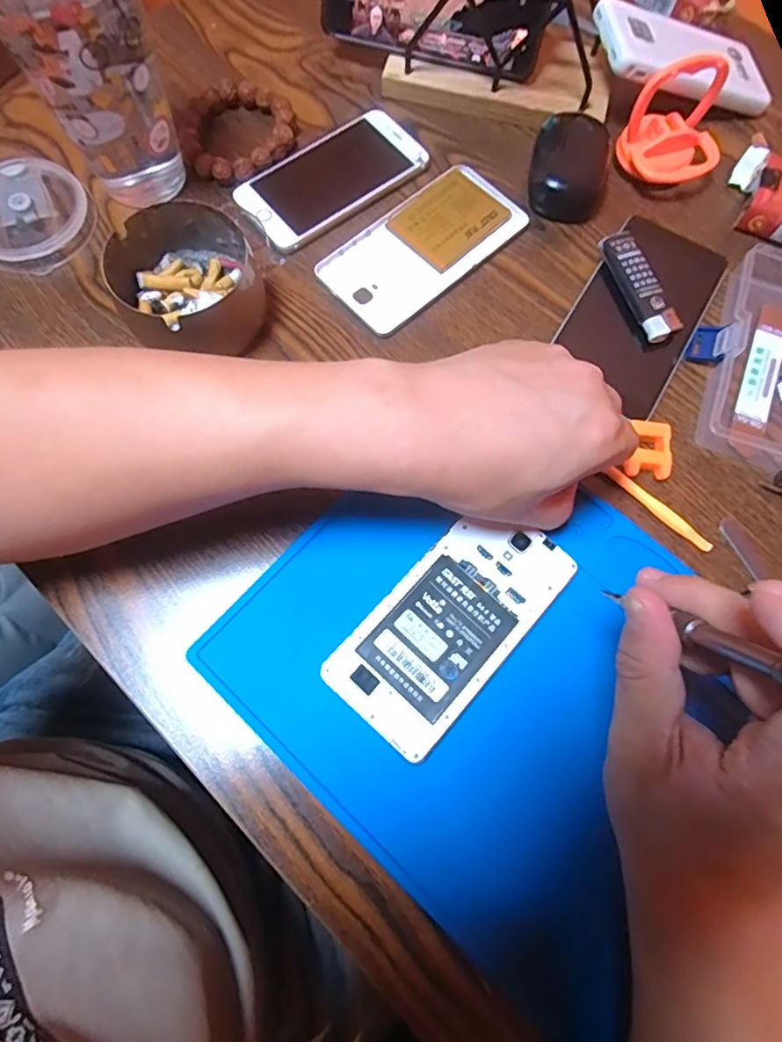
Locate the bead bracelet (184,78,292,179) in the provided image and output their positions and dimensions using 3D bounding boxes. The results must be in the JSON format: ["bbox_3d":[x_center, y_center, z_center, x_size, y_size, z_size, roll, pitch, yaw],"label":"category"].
[{"bbox_3d":[-0.110,-0.285,0.393,0.078,0.017,0.086,-15,74,-6],"label":"bead bracelet"}]

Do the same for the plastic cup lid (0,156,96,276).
[{"bbox_3d":[-0.249,-0.210,0.367,0.081,0.017,0.080,0,73,-2],"label":"plastic cup lid"}]

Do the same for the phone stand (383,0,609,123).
[{"bbox_3d":[0.087,-0.364,0.372,0.162,0.116,0.075,16,73,3],"label":"phone stand"}]

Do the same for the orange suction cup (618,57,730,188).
[{"bbox_3d":[0.196,-0.271,0.371,0.063,0.069,0.043,0,73,-2],"label":"orange suction cup"}]

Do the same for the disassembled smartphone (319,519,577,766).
[{"bbox_3d":[0.033,0.054,0.295,0.069,0.006,0.138,42,76,11],"label":"disassembled smartphone"}]

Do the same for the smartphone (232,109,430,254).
[{"bbox_3d":[-0.043,-0.248,0.386,0.131,0.009,0.069,-36,77,-12],"label":"smartphone"}]

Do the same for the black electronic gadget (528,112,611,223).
[{"bbox_3d":[0.128,-0.258,0.390,0.052,0.022,0.083,12,73,2],"label":"black electronic gadget"}]

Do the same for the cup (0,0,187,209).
[{"bbox_3d":[-0.176,-0.269,0.319,0.084,0.142,0.077,0,73,-2],"label":"cup"}]

